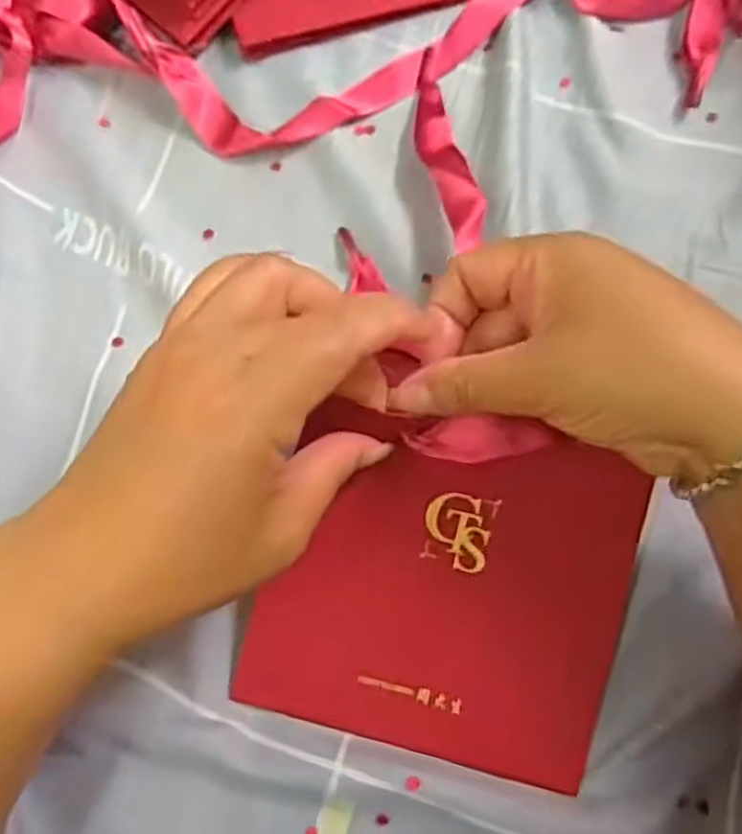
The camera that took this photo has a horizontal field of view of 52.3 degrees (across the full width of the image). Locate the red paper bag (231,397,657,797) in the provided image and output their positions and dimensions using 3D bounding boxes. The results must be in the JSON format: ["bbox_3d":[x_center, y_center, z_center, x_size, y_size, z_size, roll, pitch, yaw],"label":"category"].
[{"bbox_3d":[0.030,0.068,0.296,0.136,0.006,0.126,15,90,1],"label":"red paper bag"}]

